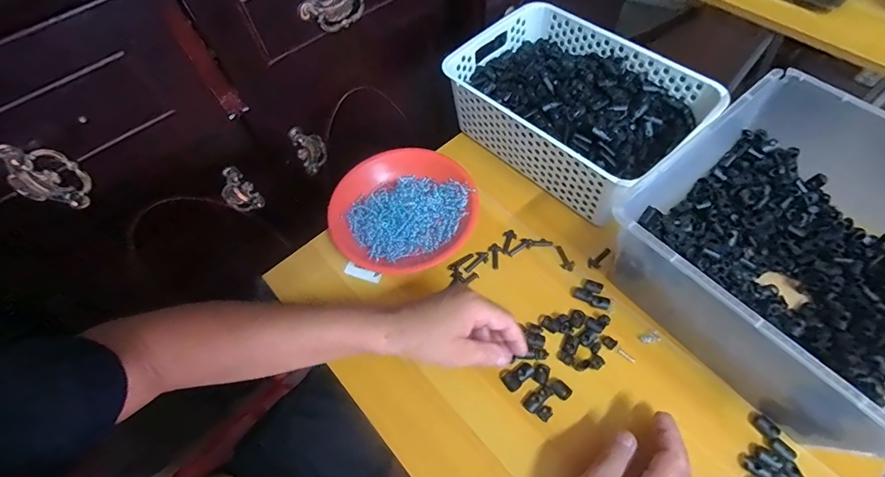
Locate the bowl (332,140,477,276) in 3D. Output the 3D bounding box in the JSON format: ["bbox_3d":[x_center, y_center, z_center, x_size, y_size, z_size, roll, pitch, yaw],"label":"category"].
[{"bbox_3d":[-0.052,-0.045,0.552,0.191,0.035,0.181,-2,60,3],"label":"bowl"}]

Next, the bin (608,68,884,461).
[{"bbox_3d":[0.367,0.014,0.426,0.306,0.139,0.286,-36,64,-16],"label":"bin"}]

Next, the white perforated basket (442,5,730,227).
[{"bbox_3d":[0.174,-0.175,0.570,0.213,0.105,0.302,-38,64,-17],"label":"white perforated basket"}]

